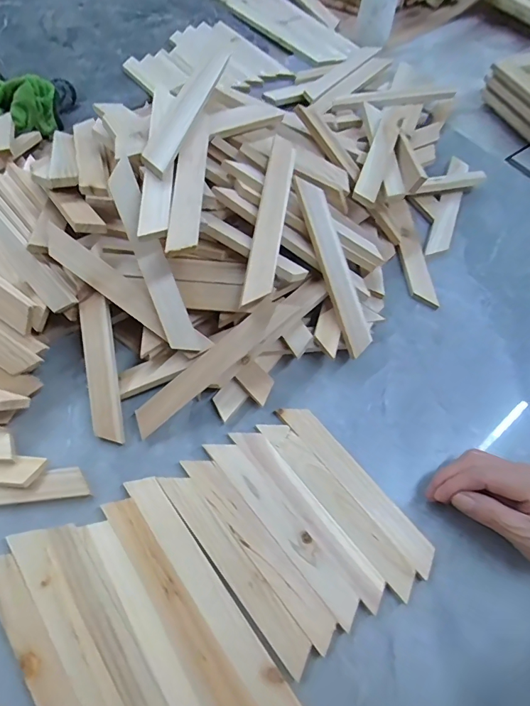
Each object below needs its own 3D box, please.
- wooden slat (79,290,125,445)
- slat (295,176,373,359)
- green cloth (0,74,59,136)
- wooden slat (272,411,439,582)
[{"bbox_3d":[-0.157,0.015,0.403,0.027,0.010,0.139,-8,88,-7],"label":"wooden slat"},{"bbox_3d":[0.071,-0.088,0.432,0.029,0.017,0.182,-19,92,-12],"label":"slat"},{"bbox_3d":[-0.366,-0.362,0.586,0.163,0.044,0.075,20,64,8],"label":"green cloth"},{"bbox_3d":[0.083,0.117,0.389,0.027,0.008,0.182,-36,70,-19],"label":"wooden slat"}]

